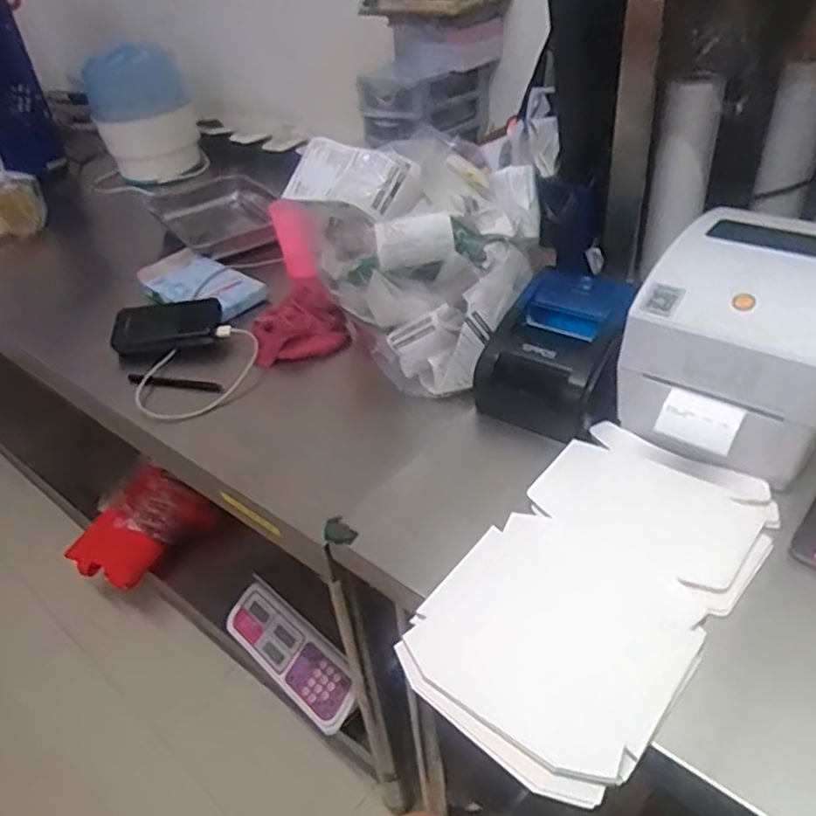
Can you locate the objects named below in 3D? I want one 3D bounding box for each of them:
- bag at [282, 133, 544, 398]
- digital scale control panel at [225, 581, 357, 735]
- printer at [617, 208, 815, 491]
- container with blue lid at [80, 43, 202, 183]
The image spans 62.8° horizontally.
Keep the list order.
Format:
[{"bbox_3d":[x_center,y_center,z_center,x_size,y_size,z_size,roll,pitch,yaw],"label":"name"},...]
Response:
[{"bbox_3d":[0.020,-0.179,0.799,0.252,0.242,0.177,26,48,35],"label":"bag"},{"bbox_3d":[-0.206,0.431,1.174,0.316,0.028,0.107,27,75,35],"label":"digital scale control panel"},{"bbox_3d":[0.311,-0.063,0.610,0.174,0.146,0.211,22,45,31],"label":"printer"},{"bbox_3d":[-0.621,-0.694,1.560,0.221,0.255,0.232,-18,39,-15],"label":"container with blue lid"}]

